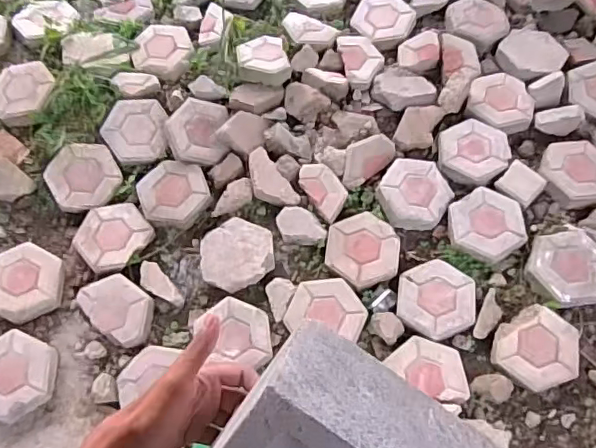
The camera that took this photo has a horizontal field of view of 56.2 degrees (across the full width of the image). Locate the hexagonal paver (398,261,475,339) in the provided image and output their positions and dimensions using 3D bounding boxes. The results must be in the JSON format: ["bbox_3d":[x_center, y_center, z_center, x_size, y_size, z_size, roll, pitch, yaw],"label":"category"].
[{"bbox_3d":[0.364,0.198,1.473,0.212,0.043,0.190,30,68,15],"label":"hexagonal paver"}]

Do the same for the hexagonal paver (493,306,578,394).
[{"bbox_3d":[0.607,0.318,1.409,0.214,0.057,0.185,-25,66,-10],"label":"hexagonal paver"}]

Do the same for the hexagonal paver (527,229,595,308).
[{"bbox_3d":[0.721,0.115,1.485,0.209,0.054,0.204,-8,64,-3],"label":"hexagonal paver"}]

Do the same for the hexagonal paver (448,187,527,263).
[{"bbox_3d":[0.528,-0.003,1.547,0.207,0.060,0.204,-26,66,-11],"label":"hexagonal paver"}]

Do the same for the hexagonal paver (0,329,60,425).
[{"bbox_3d":[-0.722,0.380,1.407,0.211,0.063,0.201,22,67,11],"label":"hexagonal paver"}]

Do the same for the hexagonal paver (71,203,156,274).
[{"bbox_3d":[-0.526,0.031,1.577,0.203,0.040,0.185,-39,69,-16],"label":"hexagonal paver"}]

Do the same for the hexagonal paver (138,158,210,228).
[{"bbox_3d":[-0.360,-0.091,1.621,0.193,0.040,0.193,42,76,15],"label":"hexagonal paver"}]

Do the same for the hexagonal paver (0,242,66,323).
[{"bbox_3d":[-0.740,0.152,1.497,0.216,0.060,0.201,26,67,13],"label":"hexagonal paver"}]

